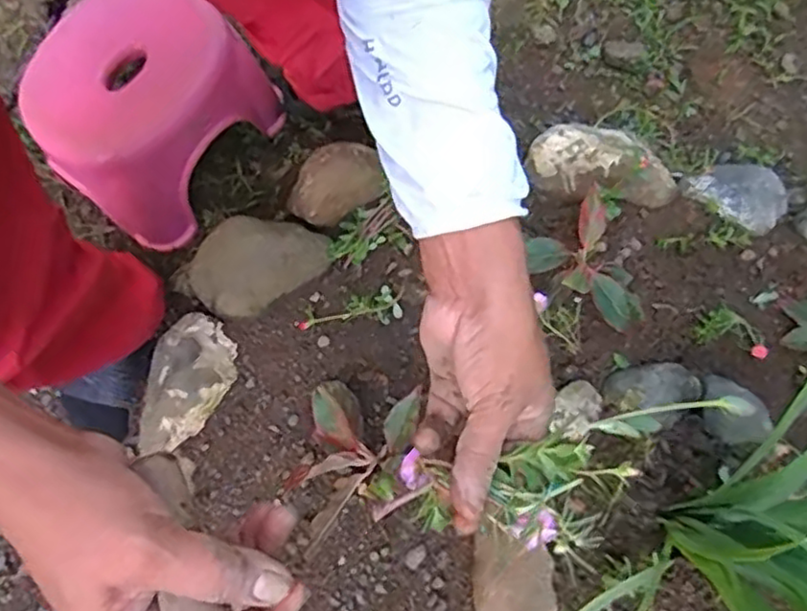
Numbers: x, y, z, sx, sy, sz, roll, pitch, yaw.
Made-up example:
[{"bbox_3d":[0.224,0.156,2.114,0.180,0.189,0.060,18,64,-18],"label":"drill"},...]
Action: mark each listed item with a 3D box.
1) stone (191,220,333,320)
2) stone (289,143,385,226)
[{"bbox_3d":[-0.197,-0.064,0.893,0.166,0.073,0.138,-42,78,-12],"label":"stone"},{"bbox_3d":[-0.096,-0.169,0.922,0.131,0.063,0.085,-32,76,-10],"label":"stone"}]

